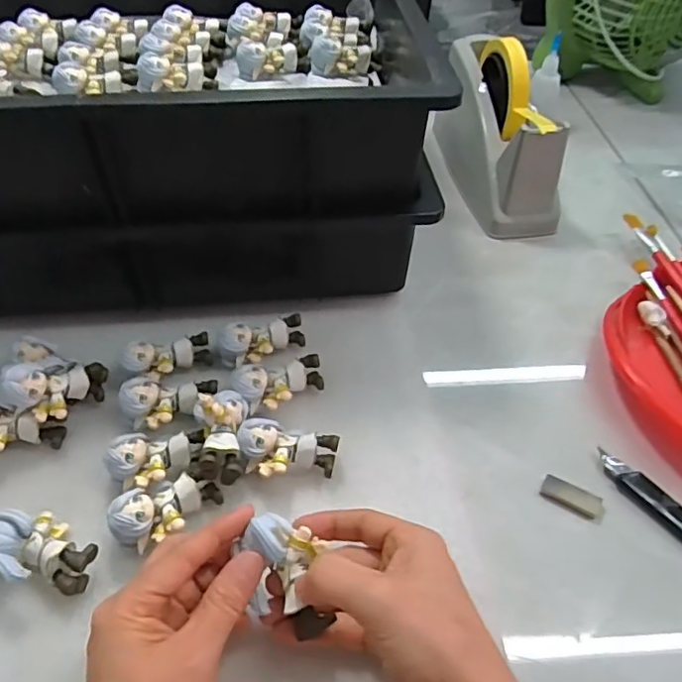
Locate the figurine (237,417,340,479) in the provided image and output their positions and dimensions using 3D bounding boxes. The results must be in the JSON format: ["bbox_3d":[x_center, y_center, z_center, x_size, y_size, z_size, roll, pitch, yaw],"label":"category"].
[{"bbox_3d":[-0.034,0.072,0.366,0.059,0.026,0.033,10,49,9],"label":"figurine"}]

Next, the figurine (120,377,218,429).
[{"bbox_3d":[-0.115,0.043,0.390,0.060,0.025,0.032,-2,48,-2],"label":"figurine"}]

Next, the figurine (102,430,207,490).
[{"bbox_3d":[-0.113,0.076,0.362,0.054,0.028,0.032,-3,48,-3],"label":"figurine"}]

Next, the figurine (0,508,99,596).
[{"bbox_3d":[-0.166,0.118,0.325,0.060,0.032,0.037,20,51,17],"label":"figurine"}]

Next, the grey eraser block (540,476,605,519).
[{"bbox_3d":[0.144,0.096,0.365,0.035,0.004,0.016,25,52,20],"label":"grey eraser block"}]

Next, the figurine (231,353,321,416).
[{"bbox_3d":[-0.042,0.032,0.405,0.061,0.028,0.032,-15,50,-13],"label":"figurine"}]

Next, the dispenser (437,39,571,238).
[{"bbox_3d":[0.151,-0.209,0.568,0.072,0.118,0.204,-7,49,-8],"label":"dispenser"}]

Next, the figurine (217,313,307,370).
[{"bbox_3d":[-0.057,0.002,0.430,0.063,0.031,0.028,-18,51,-16],"label":"figurine"}]

